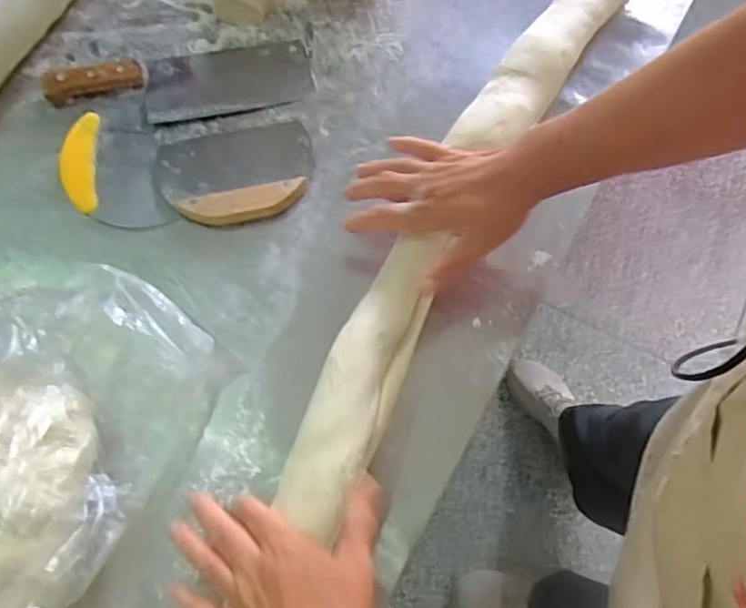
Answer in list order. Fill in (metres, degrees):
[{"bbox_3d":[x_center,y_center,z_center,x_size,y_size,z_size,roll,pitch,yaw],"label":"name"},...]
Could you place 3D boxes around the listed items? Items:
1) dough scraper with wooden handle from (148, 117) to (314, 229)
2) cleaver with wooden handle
[{"bbox_3d":[-0.137,-0.134,0.612,0.152,0.014,0.111,-11,69,-5],"label":"dough scraper with wooden handle"},{"bbox_3d":[-0.205,-0.237,0.659,0.274,0.018,0.086,-13,69,-5],"label":"cleaver with wooden handle"}]

